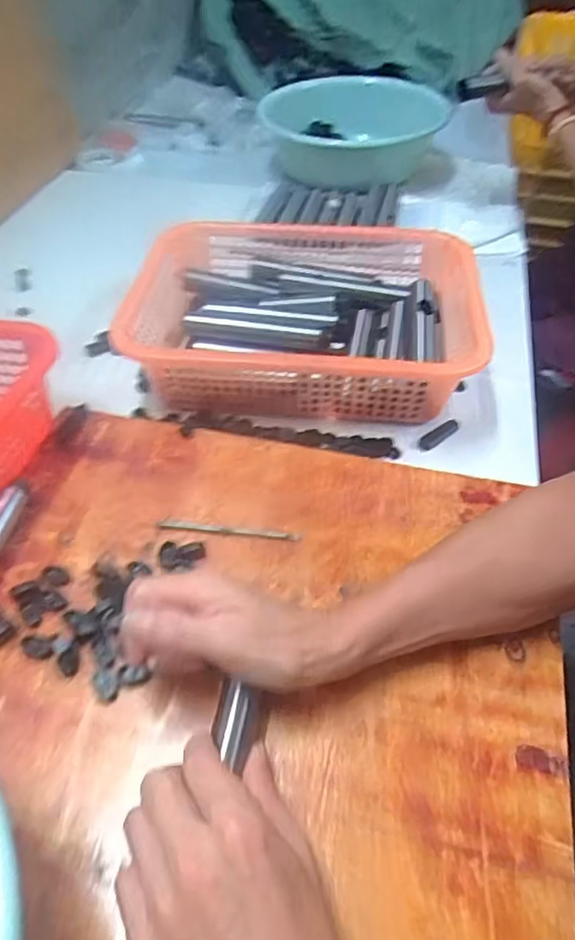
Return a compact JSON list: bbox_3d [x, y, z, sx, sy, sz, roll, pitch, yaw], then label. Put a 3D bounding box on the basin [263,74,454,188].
[{"bbox_3d":[0.119,-0.569,0.990,0.303,0.086,0.280,0,47,0],"label":"basin"}]

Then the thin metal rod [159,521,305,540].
[{"bbox_3d":[-0.047,0.048,0.472,0.115,0.004,0.008,4,48,4],"label":"thin metal rod"}]

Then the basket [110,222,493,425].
[{"bbox_3d":[0.008,-0.158,0.609,0.355,0.082,0.248,3,48,2],"label":"basket"}]

